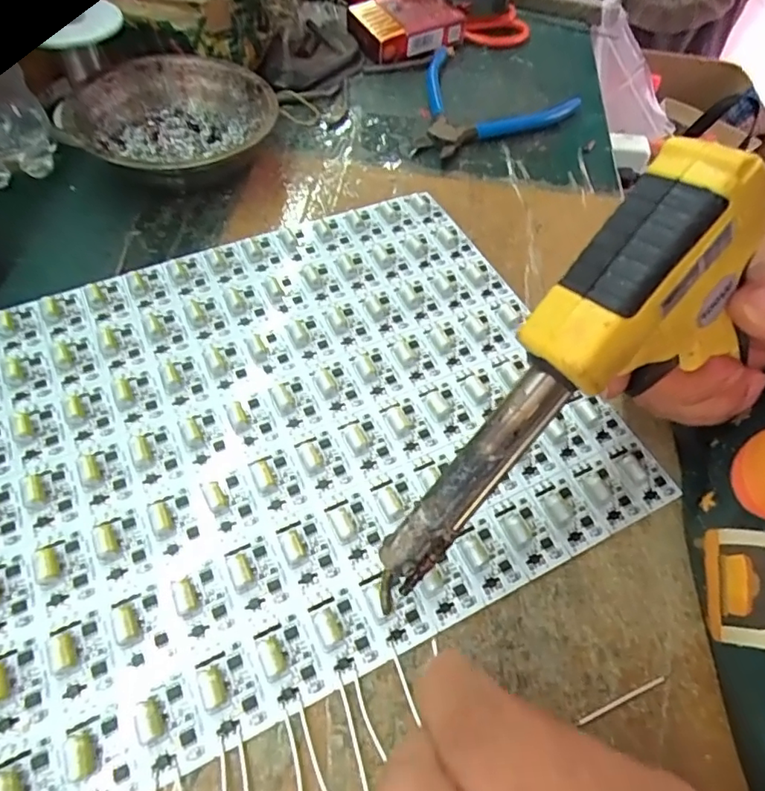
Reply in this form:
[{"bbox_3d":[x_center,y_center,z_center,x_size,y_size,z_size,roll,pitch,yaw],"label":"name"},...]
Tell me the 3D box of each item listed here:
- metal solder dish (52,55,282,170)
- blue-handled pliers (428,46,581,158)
[{"bbox_3d":[-0.143,-0.186,0.368,0.131,0.040,0.124,2,56,-3],"label":"metal solder dish"},{"bbox_3d":[0.076,-0.259,0.453,0.137,0.011,0.132,-25,62,-19],"label":"blue-handled pliers"}]

